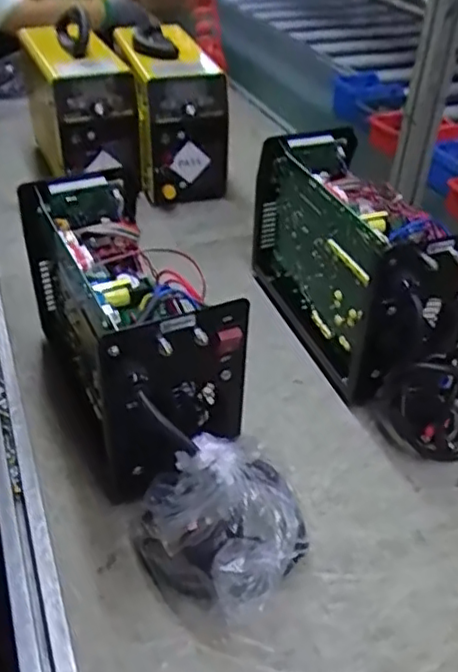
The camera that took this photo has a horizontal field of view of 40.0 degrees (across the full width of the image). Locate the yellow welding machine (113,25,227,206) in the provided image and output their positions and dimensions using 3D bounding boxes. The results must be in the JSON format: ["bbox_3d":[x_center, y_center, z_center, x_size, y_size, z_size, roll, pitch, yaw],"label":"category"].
[{"bbox_3d":[-0.110,-0.420,1.157,0.139,0.219,0.352,-8,39,-12],"label":"yellow welding machine"}]

